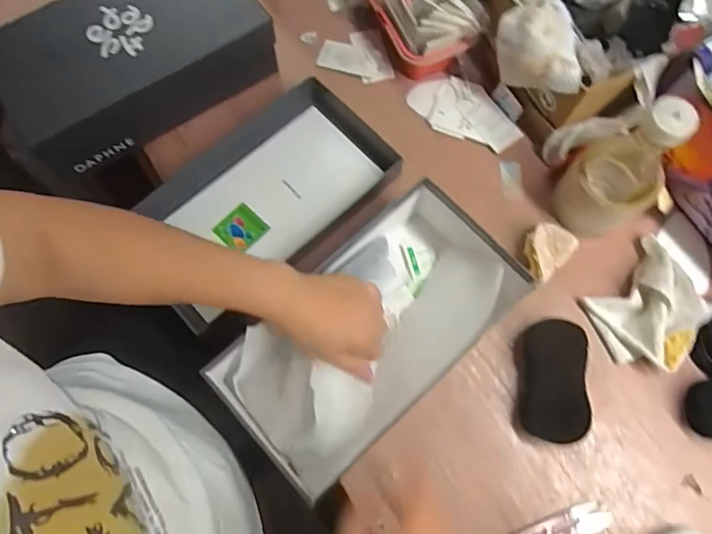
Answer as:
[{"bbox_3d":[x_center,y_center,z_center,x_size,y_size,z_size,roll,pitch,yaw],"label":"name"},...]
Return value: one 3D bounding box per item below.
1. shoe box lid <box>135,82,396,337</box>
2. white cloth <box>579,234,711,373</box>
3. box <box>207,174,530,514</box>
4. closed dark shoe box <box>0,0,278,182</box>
[{"bbox_3d":[-0.103,-0.082,0.617,0.296,0.047,0.179,-40,77,-10],"label":"shoe box lid"},{"bbox_3d":[0.323,0.042,0.551,0.129,0.041,0.106,-40,77,-10],"label":"white cloth"},{"bbox_3d":[0.017,0.062,0.528,0.312,0.086,0.167,-42,78,-11],"label":"box"},{"bbox_3d":[-0.263,-0.250,0.613,0.297,0.103,0.157,-34,76,-9],"label":"closed dark shoe box"}]

